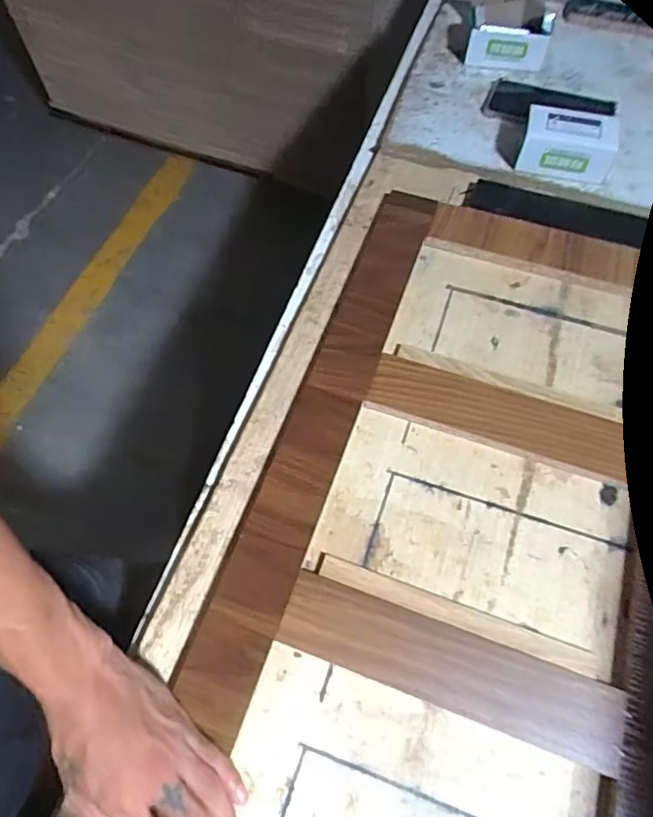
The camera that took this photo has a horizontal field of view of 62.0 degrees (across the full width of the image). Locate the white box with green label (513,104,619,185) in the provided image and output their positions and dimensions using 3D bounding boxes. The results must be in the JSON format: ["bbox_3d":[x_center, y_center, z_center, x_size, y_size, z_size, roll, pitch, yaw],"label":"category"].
[{"bbox_3d":[0.301,-0.333,0.680,0.113,0.050,0.077,10,64,6],"label":"white box with green label"}]

